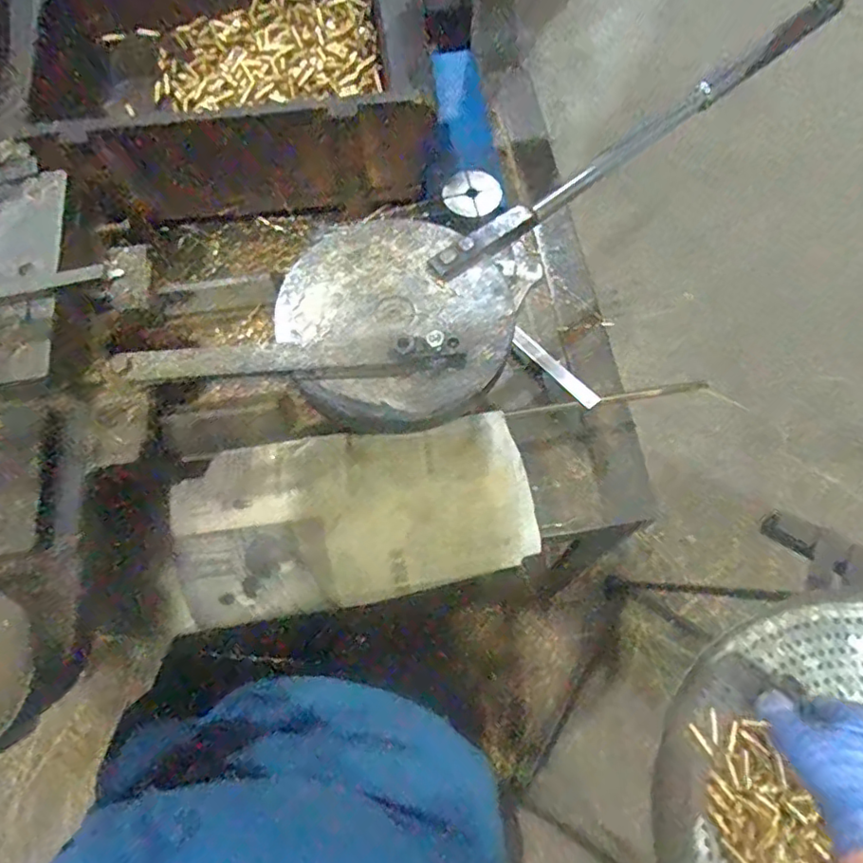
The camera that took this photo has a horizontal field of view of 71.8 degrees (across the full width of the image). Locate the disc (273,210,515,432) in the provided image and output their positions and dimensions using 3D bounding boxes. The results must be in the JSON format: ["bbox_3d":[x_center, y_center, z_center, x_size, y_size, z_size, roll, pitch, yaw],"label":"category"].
[{"bbox_3d":[-0.031,-0.100,0.476,0.175,0.024,0.190,0,70,-1],"label":"disc"}]

